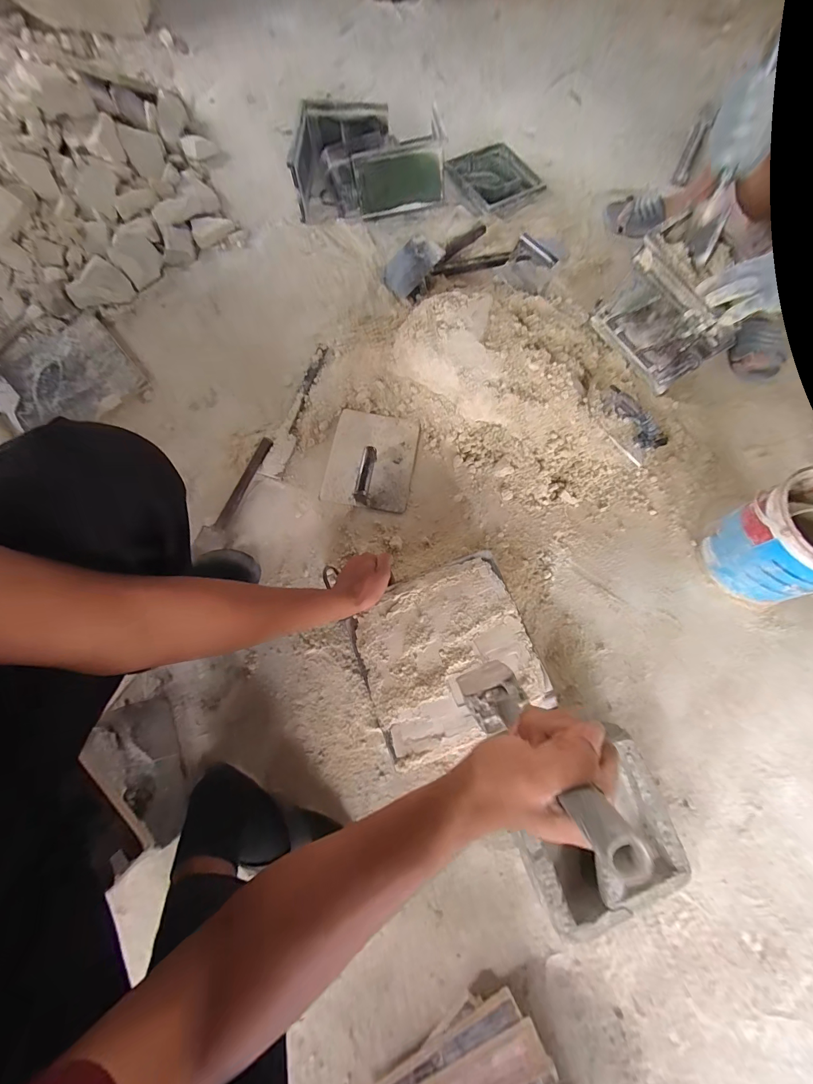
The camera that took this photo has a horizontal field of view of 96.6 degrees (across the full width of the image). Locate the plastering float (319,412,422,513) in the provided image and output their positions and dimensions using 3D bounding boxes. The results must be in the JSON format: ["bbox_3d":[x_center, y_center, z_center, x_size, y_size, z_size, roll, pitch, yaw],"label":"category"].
[{"bbox_3d":[-0.069,-0.171,0.702,0.169,0.061,0.205,9,75,2],"label":"plastering float"}]

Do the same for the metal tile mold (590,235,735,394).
[{"bbox_3d":[0.493,-0.429,0.721,0.062,0.195,0.240,-31,77,-7],"label":"metal tile mold"}]

